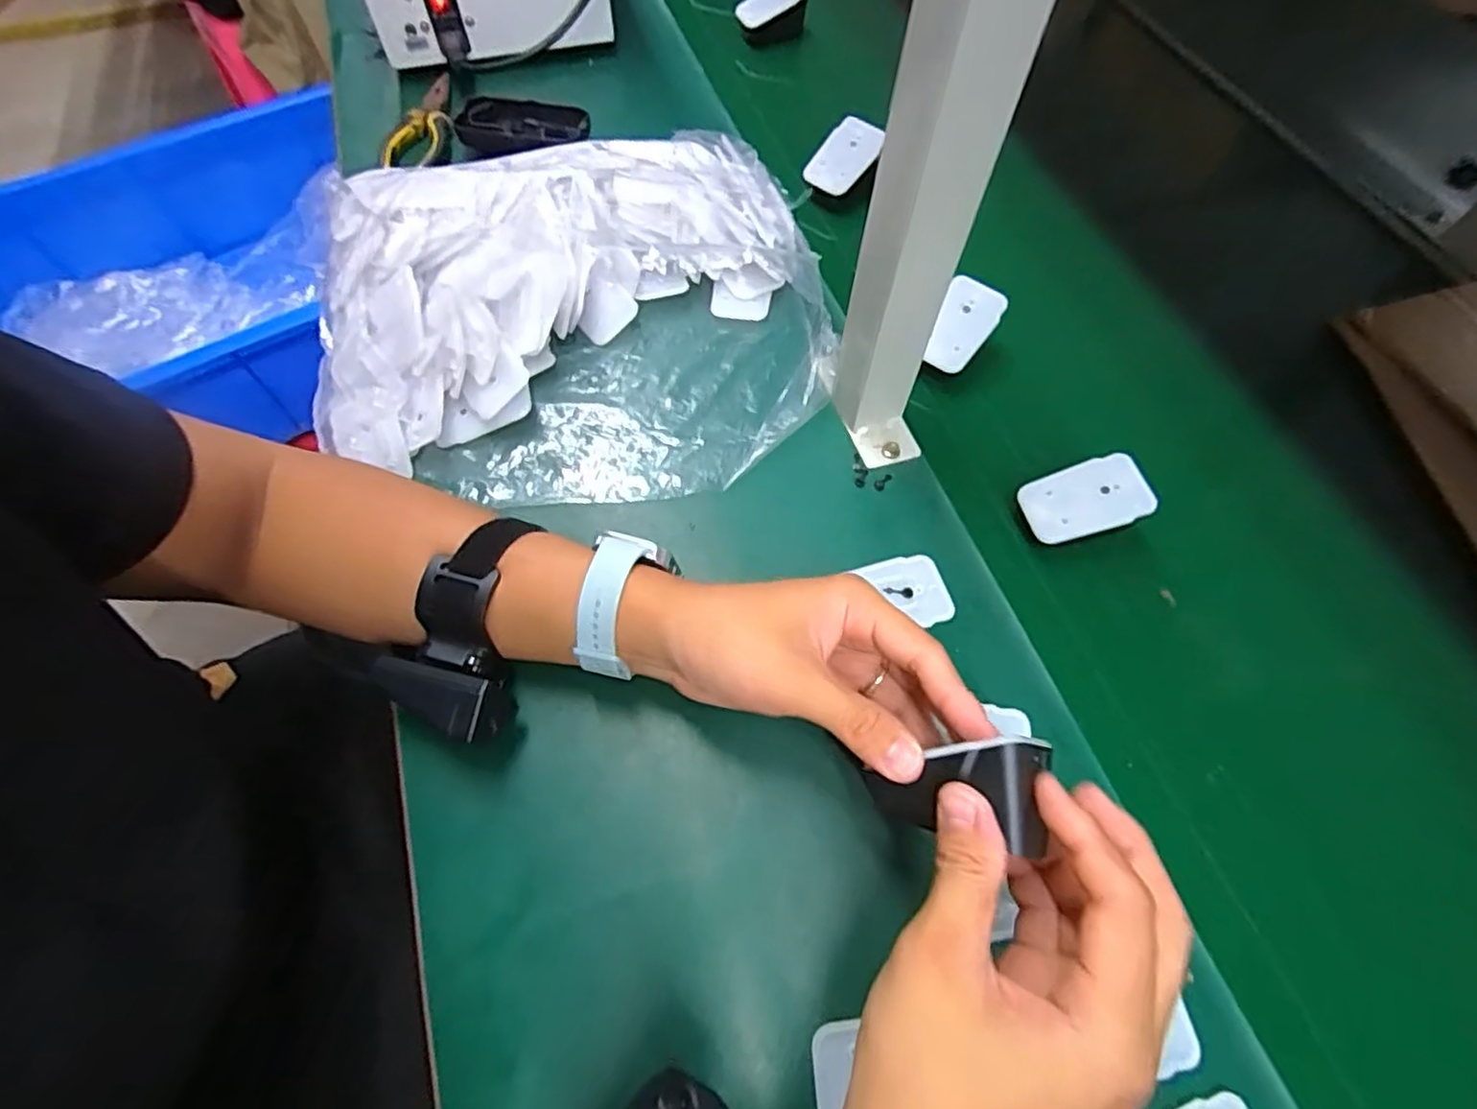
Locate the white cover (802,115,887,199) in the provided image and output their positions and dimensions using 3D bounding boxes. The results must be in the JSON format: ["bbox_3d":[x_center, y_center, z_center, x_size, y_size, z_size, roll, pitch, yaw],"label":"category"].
[{"bbox_3d":[0.089,-0.332,0.559,0.047,0.009,0.068,36,89,14],"label":"white cover"}]

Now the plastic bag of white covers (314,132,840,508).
[{"bbox_3d":[-0.112,-0.178,0.466,0.350,0.069,0.304,-12,62,-9],"label":"plastic bag of white covers"}]

